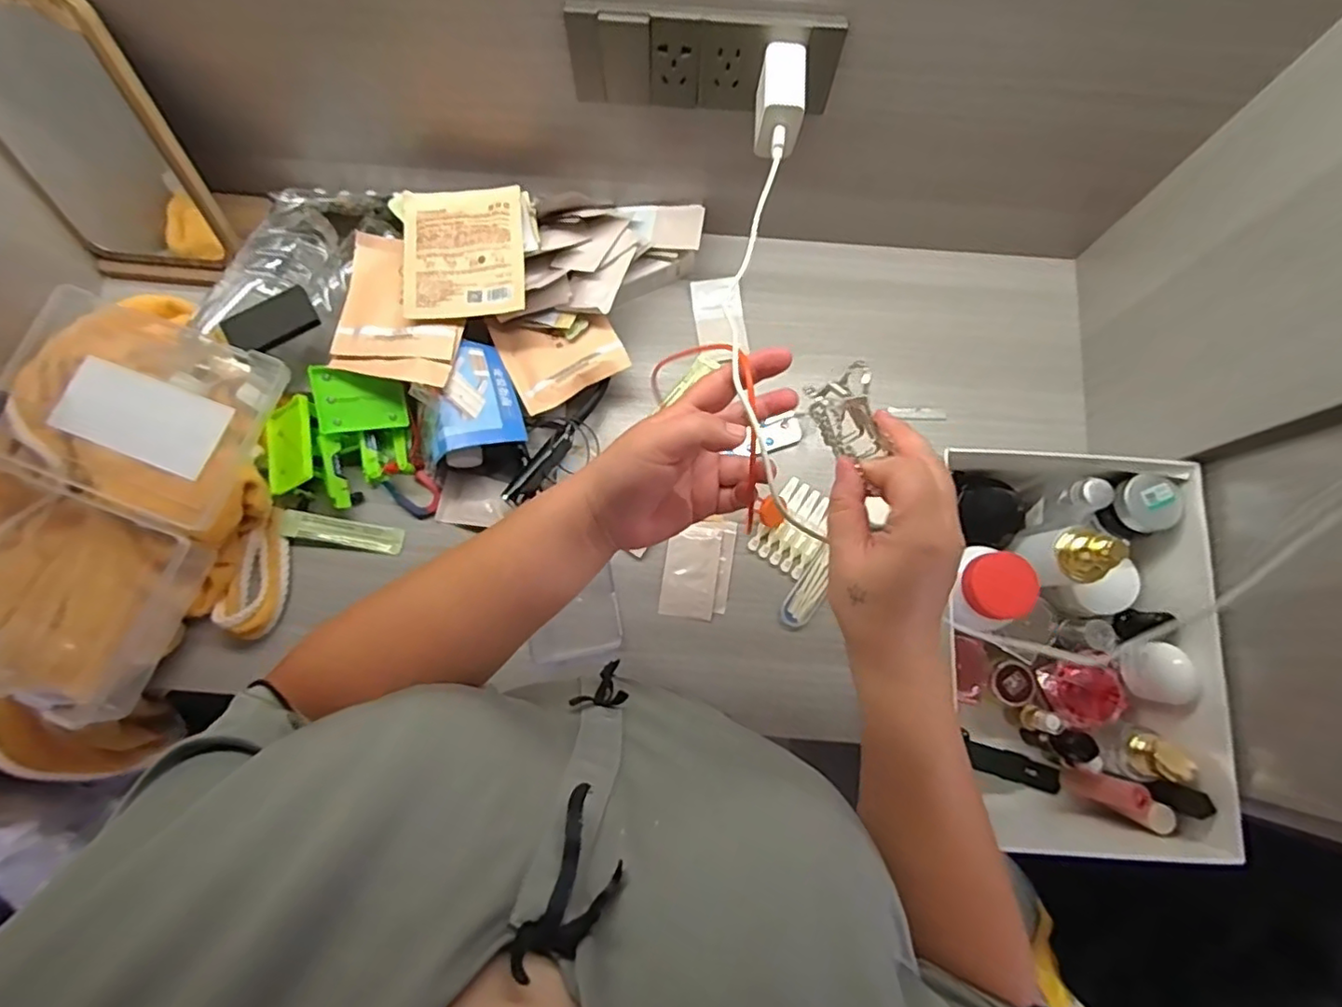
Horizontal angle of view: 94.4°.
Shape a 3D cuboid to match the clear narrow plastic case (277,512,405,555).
[{"bbox_3d":[-0.307,0.027,0.583,0.107,0.019,0.025,9,78,1],"label":"clear narrow plastic case"}]

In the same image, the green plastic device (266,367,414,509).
[{"bbox_3d":[-0.309,-0.058,0.571,0.129,0.052,0.120,0,90,7],"label":"green plastic device"}]

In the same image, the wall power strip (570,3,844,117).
[{"bbox_3d":[0.024,-0.325,0.457,0.194,0.070,0.017,5,78,0],"label":"wall power strip"}]

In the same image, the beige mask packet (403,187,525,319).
[{"bbox_3d":[-0.185,-0.228,0.560,0.104,0.012,0.125,-5,77,1],"label":"beige mask packet"}]

